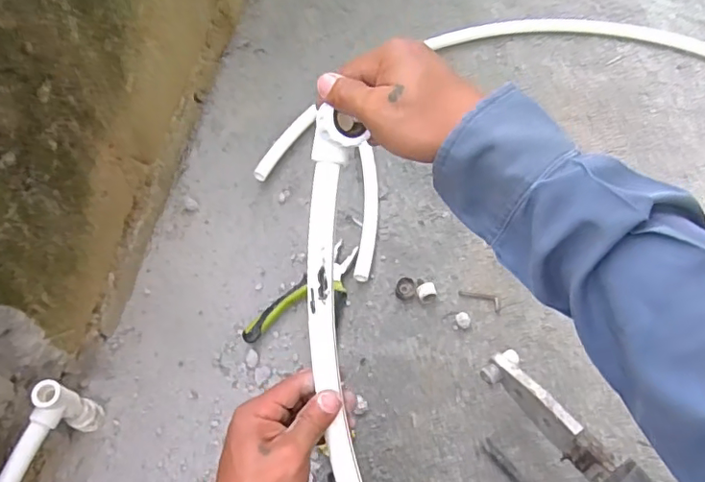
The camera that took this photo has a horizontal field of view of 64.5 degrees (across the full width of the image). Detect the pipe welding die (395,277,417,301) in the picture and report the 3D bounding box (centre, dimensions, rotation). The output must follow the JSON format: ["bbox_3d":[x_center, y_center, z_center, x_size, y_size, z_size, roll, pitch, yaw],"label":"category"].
[{"bbox_3d":[0.074,0.065,0.772,0.028,0.012,0.032,1,63,1],"label":"pipe welding die"}]

